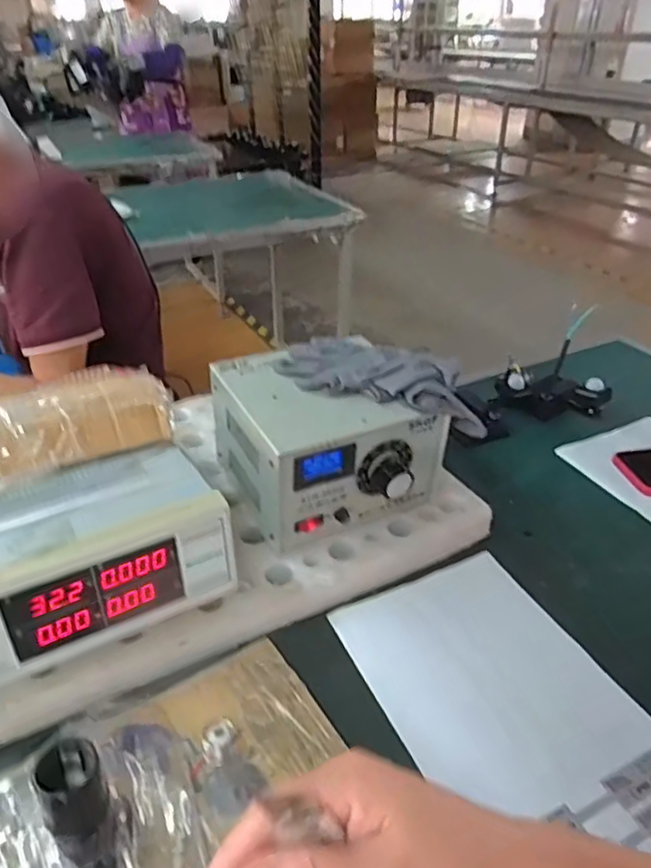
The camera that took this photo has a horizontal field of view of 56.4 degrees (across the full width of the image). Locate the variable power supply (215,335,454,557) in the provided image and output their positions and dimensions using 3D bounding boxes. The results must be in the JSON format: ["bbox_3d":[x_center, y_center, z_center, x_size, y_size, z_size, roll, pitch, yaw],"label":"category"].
[{"bbox_3d":[0.004,0.004,0.644,0.191,0.128,0.184,-16,38,-22],"label":"variable power supply"}]

